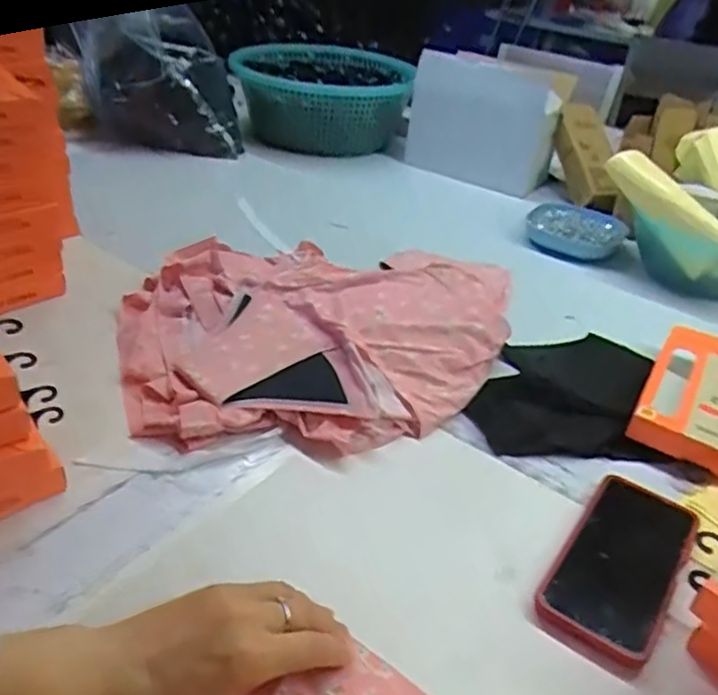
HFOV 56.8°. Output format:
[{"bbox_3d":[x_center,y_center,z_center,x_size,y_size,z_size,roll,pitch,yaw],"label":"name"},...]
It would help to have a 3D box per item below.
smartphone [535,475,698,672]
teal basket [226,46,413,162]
[{"bbox_3d":[0.202,0.160,0.505,0.078,0.016,0.172,26,39,27],"label":"smartphone"},{"bbox_3d":[-0.071,-0.499,1.334,0.357,0.129,0.424,0,35,-4],"label":"teal basket"}]

